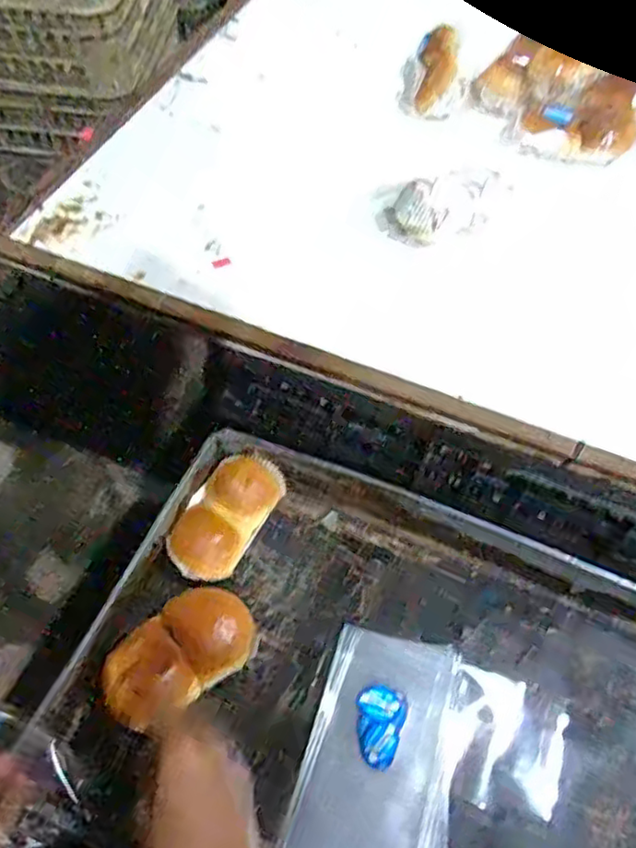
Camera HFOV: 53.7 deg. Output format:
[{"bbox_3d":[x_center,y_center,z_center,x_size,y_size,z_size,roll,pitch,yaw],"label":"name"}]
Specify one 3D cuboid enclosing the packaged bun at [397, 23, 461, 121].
[{"bbox_3d":[0.152,-0.470,0.846,0.077,0.080,0.128,1,59,-1],"label":"packaged bun"}]

